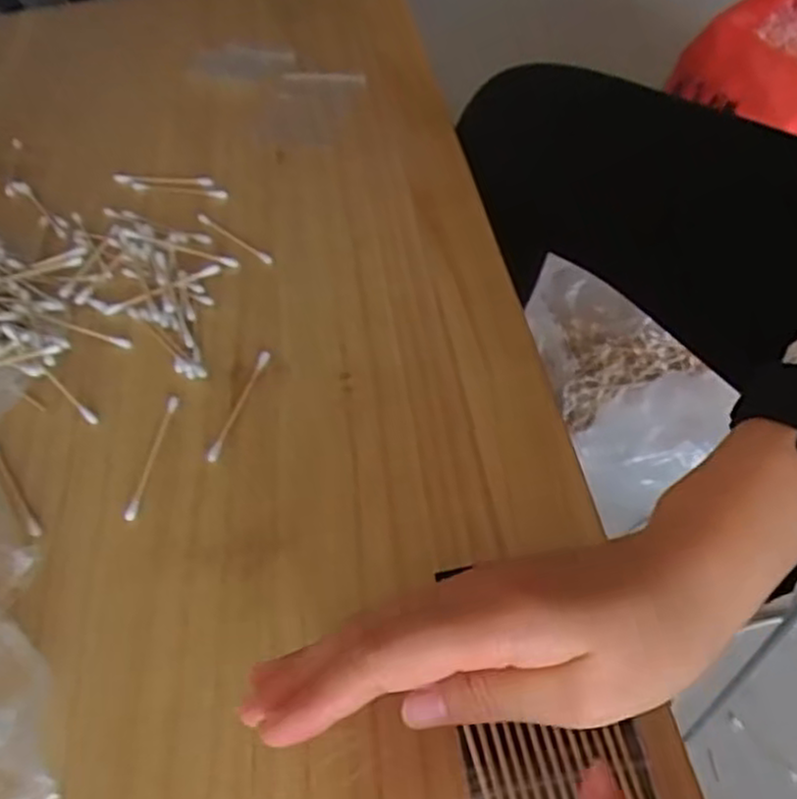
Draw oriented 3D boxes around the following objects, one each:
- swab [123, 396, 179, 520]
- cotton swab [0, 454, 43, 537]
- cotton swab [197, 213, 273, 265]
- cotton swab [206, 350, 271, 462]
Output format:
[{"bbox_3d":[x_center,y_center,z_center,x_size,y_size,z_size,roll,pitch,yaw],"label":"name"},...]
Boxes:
[{"bbox_3d":[-0.120,0.027,0.366,0.006,0.004,0.072,3,52,8],"label":"swab"},{"bbox_3d":[-0.186,0.041,0.361,0.005,0.004,0.072,-34,56,-19],"label":"cotton swab"},{"bbox_3d":[-0.104,-0.103,0.473,0.074,0.004,0.007,34,62,28],"label":"cotton swab"},{"bbox_3d":[-0.081,0.002,0.382,0.008,0.004,0.072,10,54,13],"label":"cotton swab"}]

